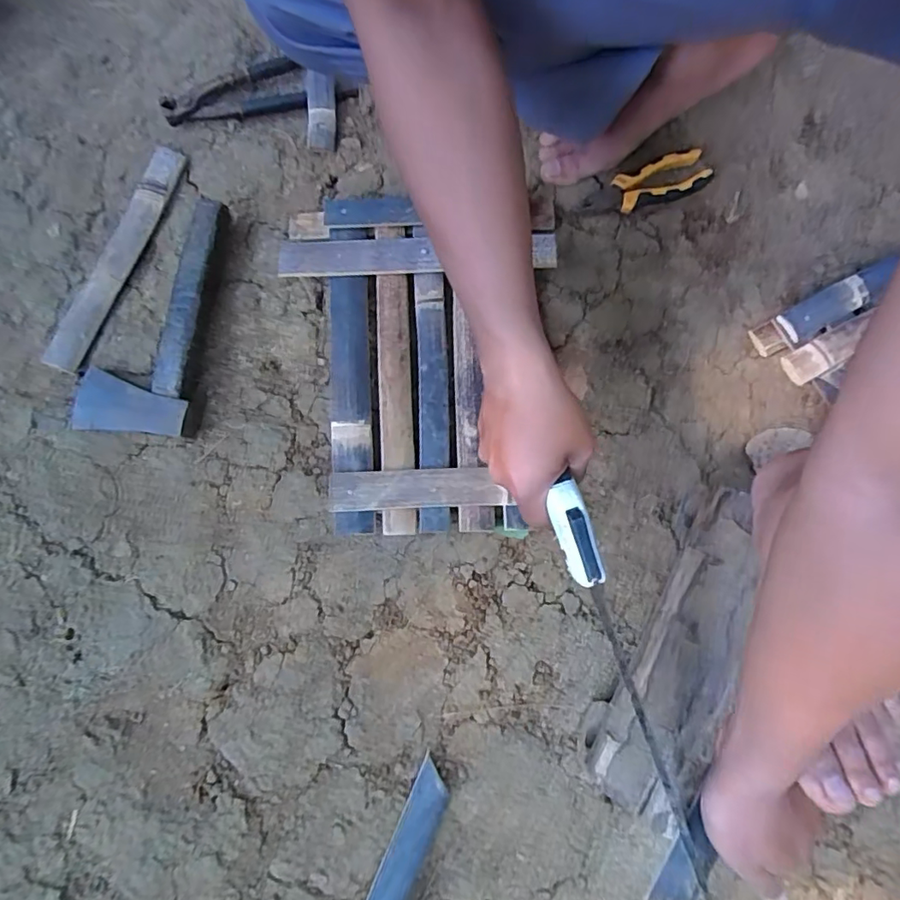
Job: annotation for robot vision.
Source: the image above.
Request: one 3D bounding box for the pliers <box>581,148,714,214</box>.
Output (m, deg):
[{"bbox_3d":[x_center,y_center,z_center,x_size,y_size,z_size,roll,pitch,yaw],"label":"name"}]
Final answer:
[{"bbox_3d":[0.213,-0.290,0.592,0.145,0.024,0.048,-17,80,-4],"label":"pliers"}]

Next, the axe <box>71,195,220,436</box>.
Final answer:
[{"bbox_3d":[-0.317,-0.151,0.569,0.127,0.039,0.272,5,79,0],"label":"axe"}]

